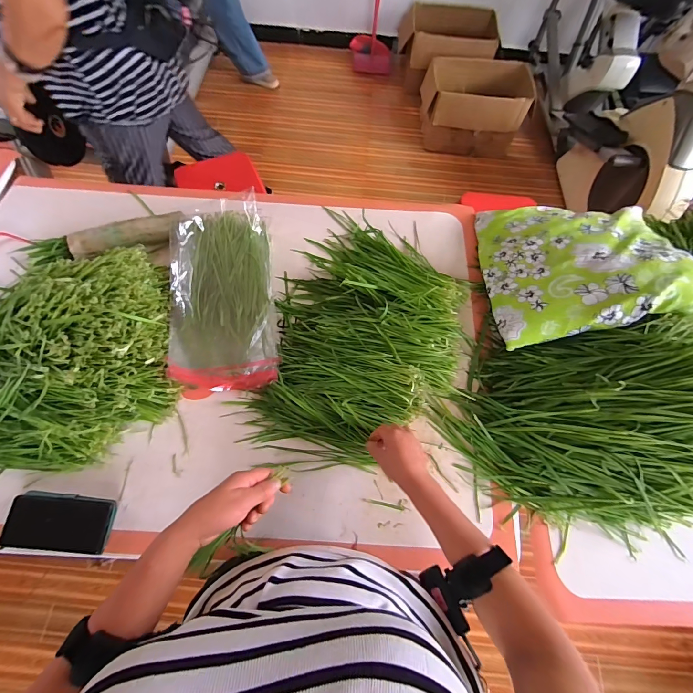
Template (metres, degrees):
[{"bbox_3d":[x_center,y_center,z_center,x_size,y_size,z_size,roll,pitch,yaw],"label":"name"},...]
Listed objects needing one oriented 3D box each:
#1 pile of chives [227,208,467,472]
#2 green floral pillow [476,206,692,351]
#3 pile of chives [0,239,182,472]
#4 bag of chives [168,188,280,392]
[{"bbox_3d":[0.039,-0.038,0.653,0.373,0.082,0.514,16,68,4],"label":"pile of chives"},{"bbox_3d":[0.471,-0.182,0.656,0.351,0.146,0.351,-2,68,-3],"label":"green floral pillow"},{"bbox_3d":[-0.529,-0.021,0.592,0.400,0.139,0.440,-5,68,-4],"label":"pile of chives"},{"bbox_3d":[-0.250,-0.109,0.669,0.202,0.071,0.395,-7,69,-5],"label":"bag of chives"}]

